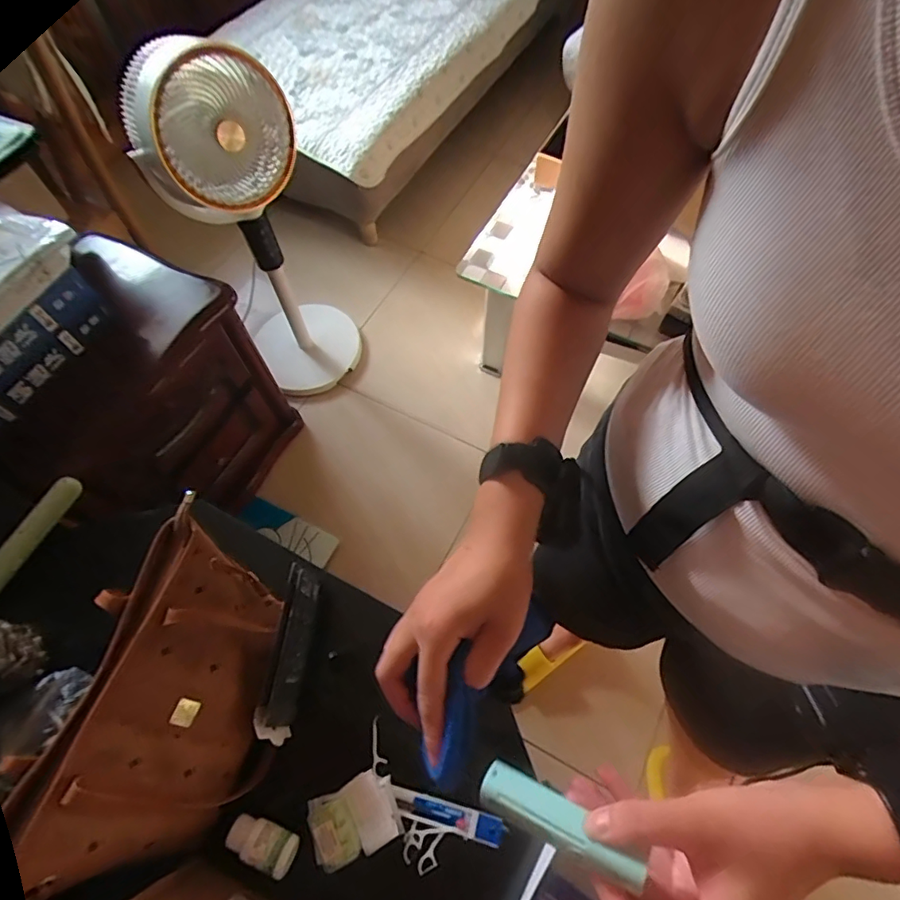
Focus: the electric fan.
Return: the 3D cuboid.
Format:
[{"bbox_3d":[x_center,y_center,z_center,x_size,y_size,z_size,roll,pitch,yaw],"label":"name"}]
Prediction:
[{"bbox_3d":[-0.411,-0.443,1.196,0.299,0.811,0.260,-26,66,-12],"label":"electric fan"}]

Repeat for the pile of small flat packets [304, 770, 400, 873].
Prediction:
[{"bbox_3d":[-0.113,0.423,0.590,0.090,0.023,0.072,-23,65,-11],"label":"pile of small flat packets"}]

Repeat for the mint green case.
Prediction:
[{"bbox_3d":[0.058,0.203,0.282,0.086,0.014,0.024,19,63,30],"label":"mint green case"}]

